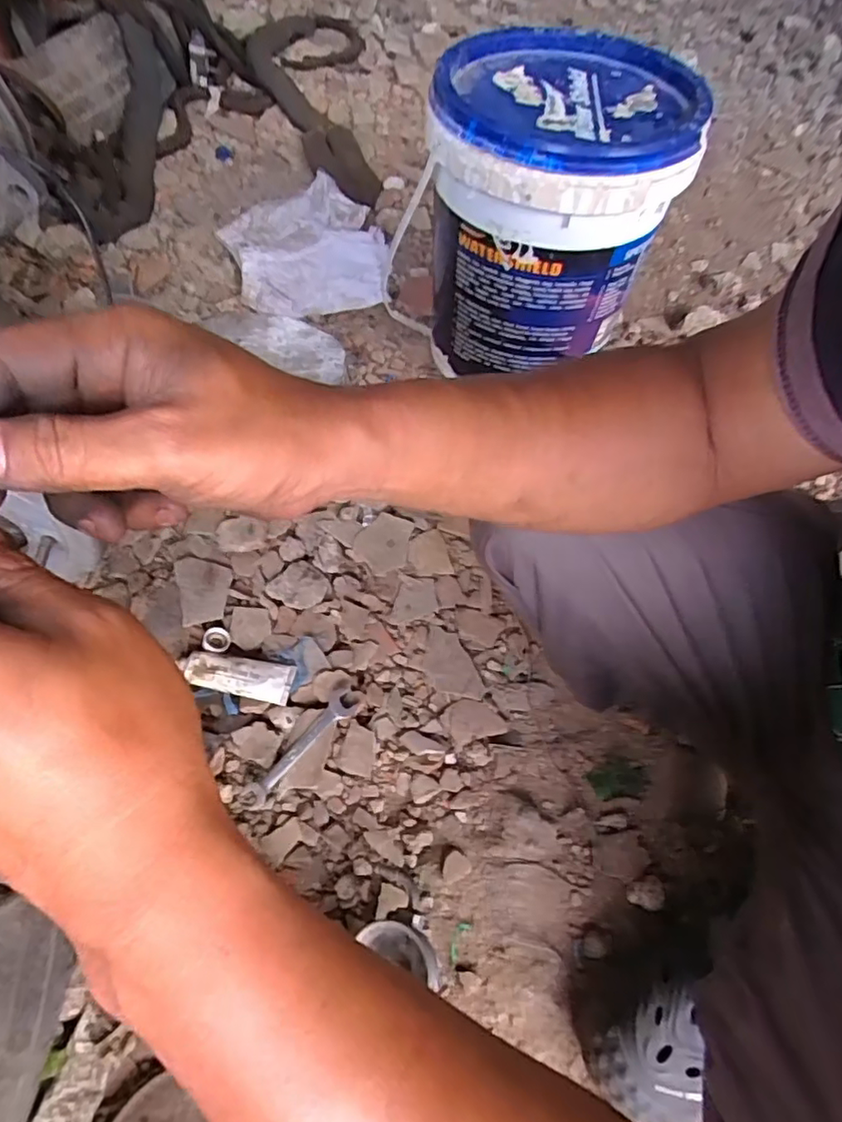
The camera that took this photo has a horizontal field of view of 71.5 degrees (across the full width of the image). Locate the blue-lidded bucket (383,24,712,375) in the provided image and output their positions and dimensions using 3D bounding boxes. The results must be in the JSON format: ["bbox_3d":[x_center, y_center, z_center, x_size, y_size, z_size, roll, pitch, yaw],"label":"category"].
[{"bbox_3d":[0.148,-0.430,0.737,0.279,0.283,0.284,20,63,7],"label":"blue-lidded bucket"}]

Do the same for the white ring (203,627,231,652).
[{"bbox_3d":[-0.231,0.089,0.661,0.030,0.009,0.029,1,63,-3],"label":"white ring"}]

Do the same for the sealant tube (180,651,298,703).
[{"bbox_3d":[-0.202,0.125,0.641,0.120,0.022,0.042,10,63,2],"label":"sealant tube"}]

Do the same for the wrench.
[{"bbox_3d":[-0.130,0.198,0.621,0.028,0.016,0.149,42,68,17],"label":"wrench"}]

